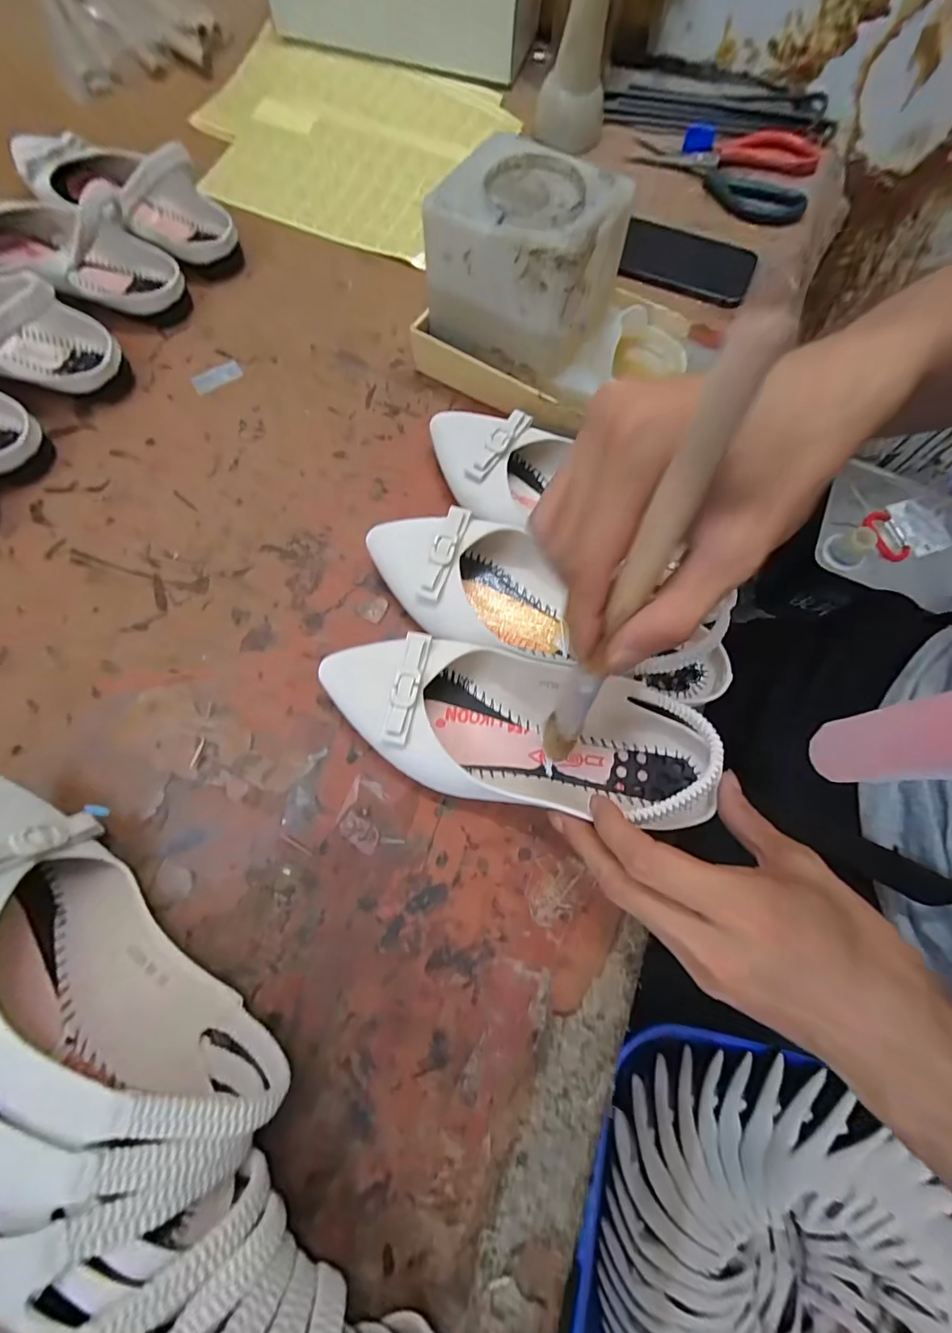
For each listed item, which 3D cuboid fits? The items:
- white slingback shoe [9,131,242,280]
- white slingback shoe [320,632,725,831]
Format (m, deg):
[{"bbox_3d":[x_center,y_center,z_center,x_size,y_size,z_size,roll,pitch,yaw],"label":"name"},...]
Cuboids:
[{"bbox_3d":[-0.321,-0.432,0.429,0.225,0.067,0.080,31,74,8],"label":"white slingback shoe"},{"bbox_3d":[0.023,0.034,0.287,0.236,0.063,0.090,13,73,2],"label":"white slingback shoe"}]

